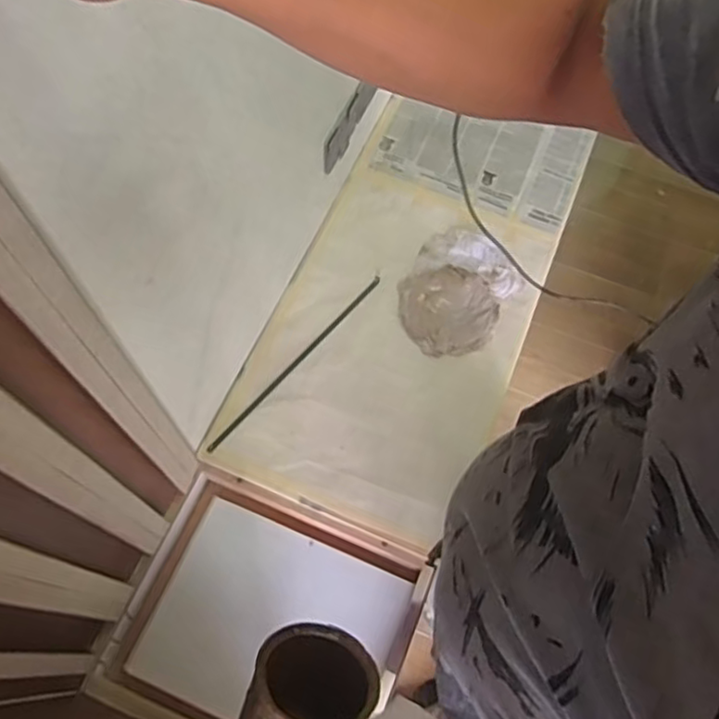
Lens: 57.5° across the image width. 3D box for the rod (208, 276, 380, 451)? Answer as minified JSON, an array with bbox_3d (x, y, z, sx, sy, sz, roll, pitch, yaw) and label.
[{"bbox_3d":[-0.103,0.000,1.119,0.011,0.011,0.419,39,70,14],"label":"rod"}]

